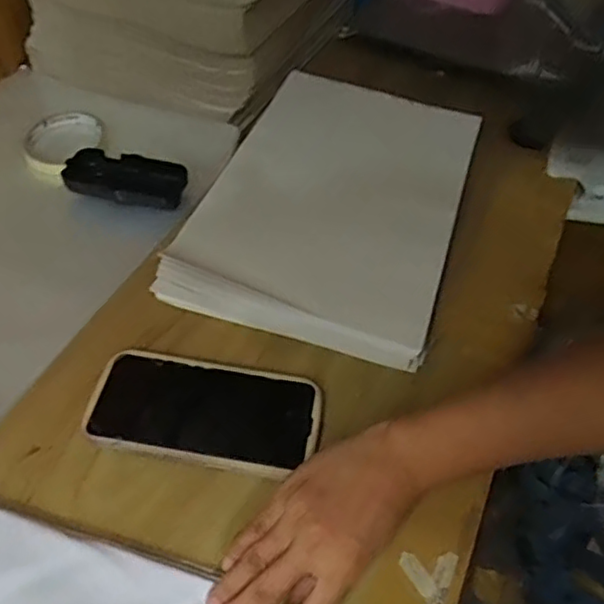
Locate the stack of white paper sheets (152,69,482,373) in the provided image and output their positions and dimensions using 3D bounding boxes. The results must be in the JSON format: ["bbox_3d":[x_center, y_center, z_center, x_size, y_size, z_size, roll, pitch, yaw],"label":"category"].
[{"bbox_3d":[0.035,-0.104,0.606,0.219,0.031,0.336,16,51,9],"label":"stack of white paper sheets"}]

